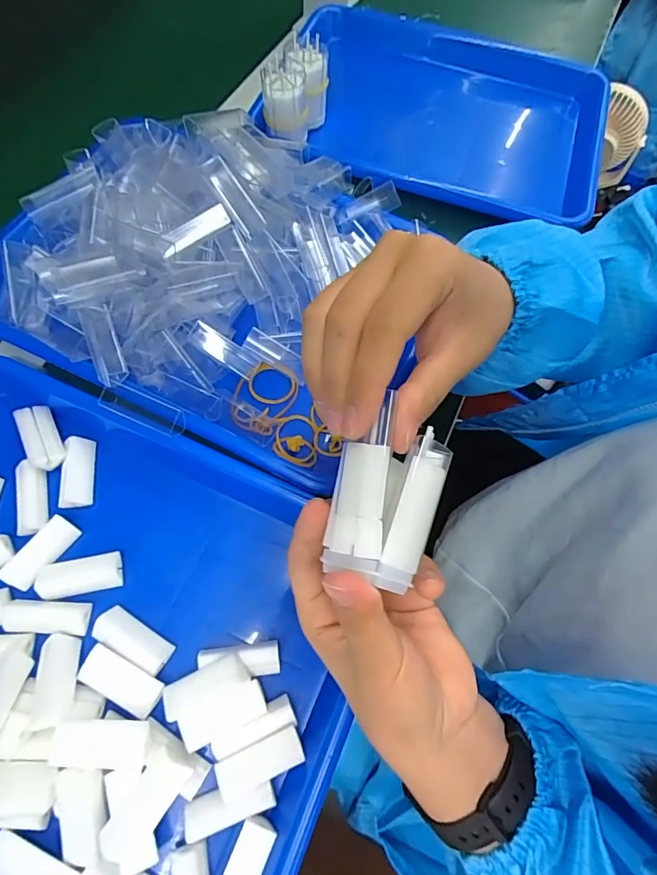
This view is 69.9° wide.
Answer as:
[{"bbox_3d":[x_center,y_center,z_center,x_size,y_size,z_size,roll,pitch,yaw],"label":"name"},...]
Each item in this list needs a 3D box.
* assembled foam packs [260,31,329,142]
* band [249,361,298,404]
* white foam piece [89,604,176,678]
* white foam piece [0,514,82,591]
[{"bbox_3d":[-0.030,-0.320,0.437,0.040,0.057,0.080,26,67,7],"label":"assembled foam packs"},{"bbox_3d":[-0.042,-0.040,0.354,0.035,0.005,0.031,18,74,-3],"label":"band"},{"bbox_3d":[-0.114,0.118,0.274,0.047,0.008,0.019,28,68,8],"label":"white foam piece"},{"bbox_3d":[-0.176,0.070,0.286,0.018,0.010,0.045,33,68,10],"label":"white foam piece"}]

